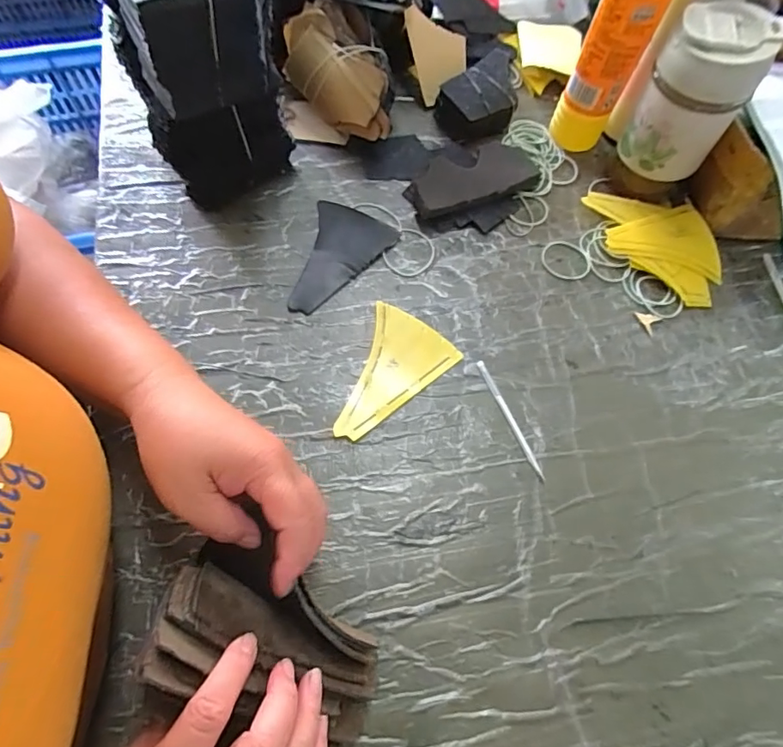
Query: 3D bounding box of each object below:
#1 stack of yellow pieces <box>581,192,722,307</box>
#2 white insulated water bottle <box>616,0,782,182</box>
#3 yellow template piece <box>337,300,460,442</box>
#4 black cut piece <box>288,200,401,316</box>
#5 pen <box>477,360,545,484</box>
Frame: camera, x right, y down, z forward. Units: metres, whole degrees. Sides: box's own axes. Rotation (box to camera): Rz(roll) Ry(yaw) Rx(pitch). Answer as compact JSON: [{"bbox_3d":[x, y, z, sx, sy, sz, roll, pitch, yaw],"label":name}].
[{"bbox_3d":[0.258,-0.135,0.491,0.144,0.015,0.093,37,69,13],"label":"stack of yellow pieces"},{"bbox_3d":[0.264,-0.239,0.439,0.075,0.122,0.069,42,70,15],"label":"white insulated water bottle"},{"bbox_3d":[0.009,0.004,0.422,0.077,0.004,0.123,17,66,1],"label":"yellow template piece"},{"bbox_3d":[-0.061,-0.115,0.468,0.079,0.004,0.125,41,70,15],"label":"black cut piece"},{"bbox_3d":[0.099,0.037,0.417,0.007,0.004,0.110,-20,68,-12],"label":"pen"}]

